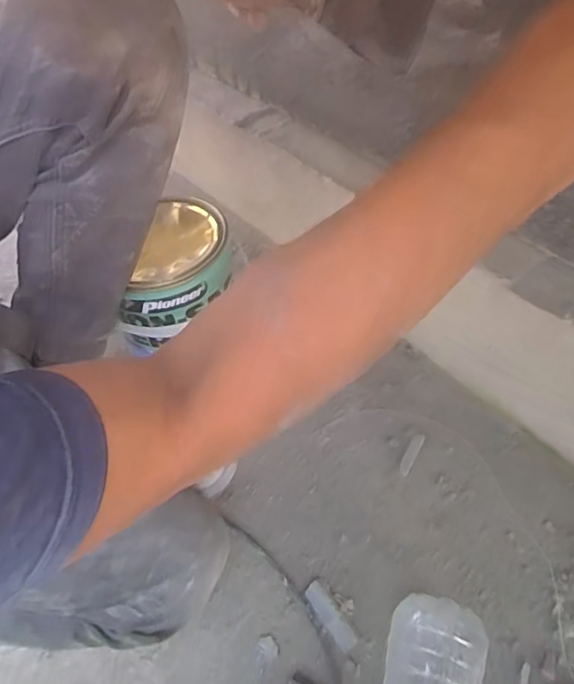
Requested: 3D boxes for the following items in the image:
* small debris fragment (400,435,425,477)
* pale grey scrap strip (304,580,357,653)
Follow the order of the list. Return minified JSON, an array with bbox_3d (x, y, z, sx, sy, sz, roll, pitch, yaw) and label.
[{"bbox_3d":[0.143,0.128,0.598,0.013,0.004,0.054,22,54,24],"label":"small debris fragment"},{"bbox_3d":[0.040,0.258,0.490,0.019,0.005,0.065,-29,51,-18],"label":"pale grey scrap strip"}]

